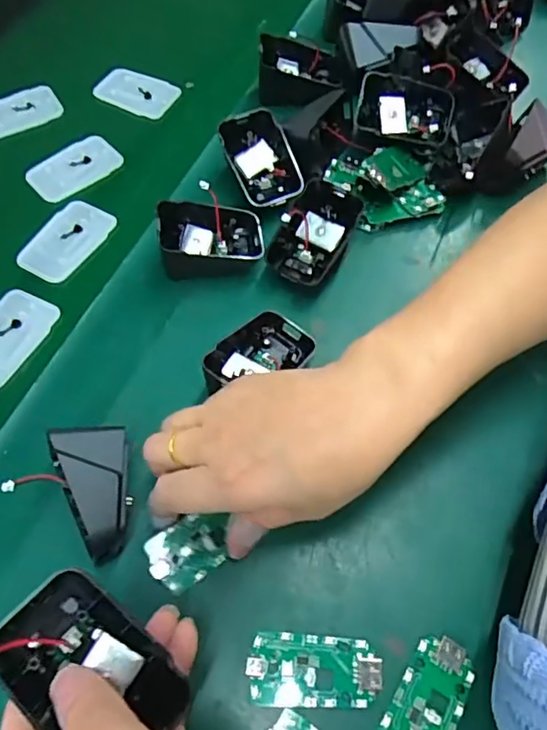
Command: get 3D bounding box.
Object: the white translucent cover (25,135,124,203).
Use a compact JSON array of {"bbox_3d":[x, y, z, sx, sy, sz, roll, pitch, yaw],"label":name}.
[{"bbox_3d":[-0.155,-0.154,0.424,0.070,0.008,0.042,-40,70,-19],"label":"white translucent cover"}]

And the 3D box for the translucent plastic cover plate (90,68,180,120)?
[{"bbox_3d":[-0.117,-0.234,0.466,0.066,0.010,0.041,22,64,11],"label":"translucent plastic cover plate"}]

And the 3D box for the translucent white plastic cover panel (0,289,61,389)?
[{"bbox_3d":[-0.174,-0.018,0.355,0.042,0.004,0.070,23,64,11],"label":"translucent white plastic cover panel"}]

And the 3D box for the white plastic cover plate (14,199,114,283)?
[{"bbox_3d":[-0.149,-0.089,0.393,0.039,0.009,0.070,27,65,13],"label":"white plastic cover plate"}]

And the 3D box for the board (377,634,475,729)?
[{"bbox_3d":[0.072,0.160,0.256,0.032,0.004,0.063,27,65,13],"label":"board"}]

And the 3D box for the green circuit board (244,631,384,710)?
[{"bbox_3d":[0.020,0.147,0.263,0.062,0.004,0.031,3,62,1],"label":"green circuit board"}]

